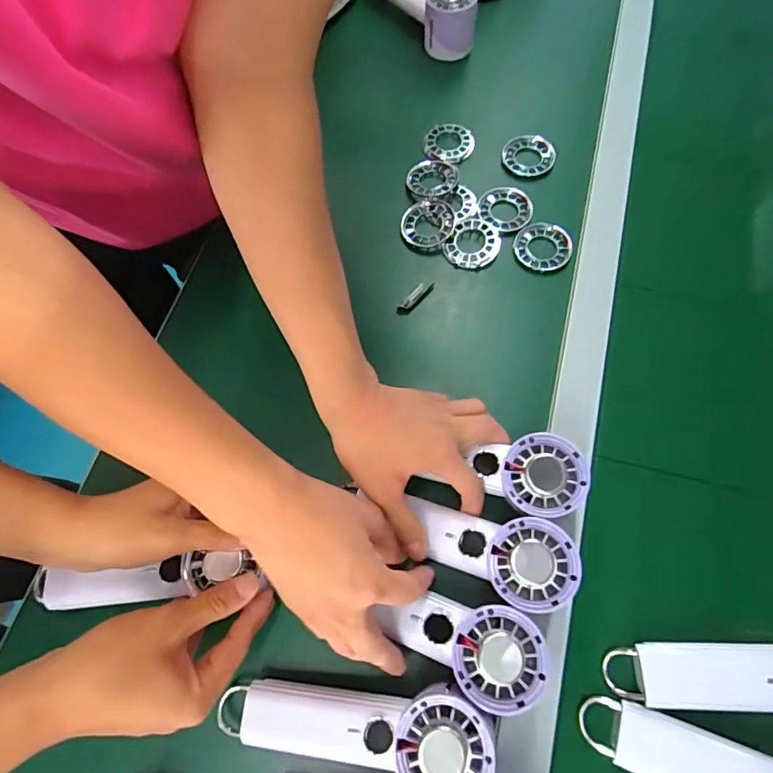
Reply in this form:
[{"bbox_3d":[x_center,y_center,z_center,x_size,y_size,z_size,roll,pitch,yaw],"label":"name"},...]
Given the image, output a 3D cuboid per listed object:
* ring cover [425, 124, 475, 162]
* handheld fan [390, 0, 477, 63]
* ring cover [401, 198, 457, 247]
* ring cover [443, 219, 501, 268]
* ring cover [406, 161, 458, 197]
[{"bbox_3d":[0.074,-0.302,0.594,0.057,0.015,0.060,-24,69,-8],"label":"ring cover"},{"bbox_3d":[0.046,-0.533,0.663,0.064,0.064,0.195,-33,71,-11],"label":"handheld fan"},{"bbox_3d":[0.048,-0.186,0.541,0.057,0.015,0.062,12,69,6],"label":"ring cover"},{"bbox_3d":[0.095,-0.156,0.527,0.054,0.012,0.057,30,72,13],"label":"ring cover"},{"bbox_3d":[0.053,-0.245,0.567,0.059,0.010,0.052,-21,69,-7],"label":"ring cover"}]

